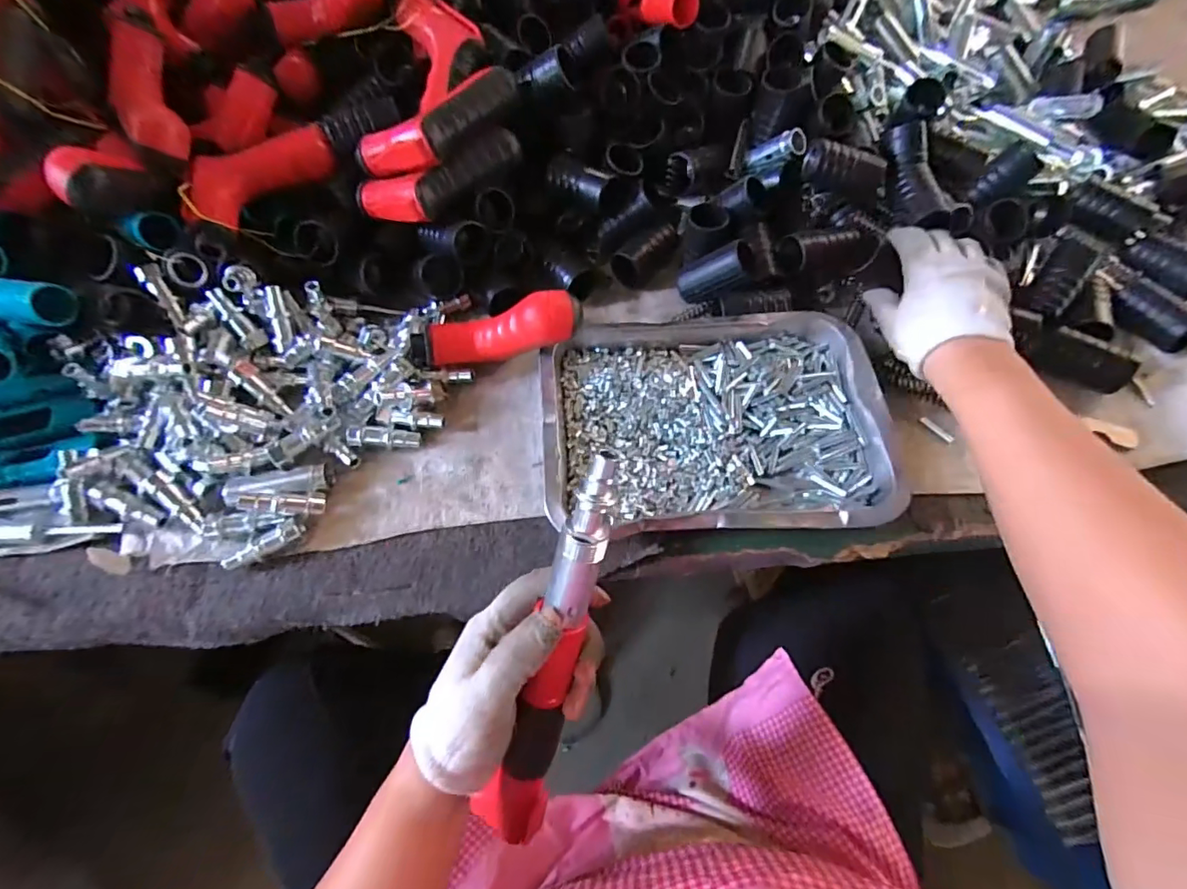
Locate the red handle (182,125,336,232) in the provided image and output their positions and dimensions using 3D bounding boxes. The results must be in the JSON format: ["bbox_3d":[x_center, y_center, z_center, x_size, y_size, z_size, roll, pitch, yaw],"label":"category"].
[{"bbox_3d":[-0.266,-0.214,0.416,0.041,0.032,0.120,41,71,19],"label":"red handle"}]

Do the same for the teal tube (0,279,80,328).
[{"bbox_3d":[-0.437,-0.107,0.374,0.105,0.031,0.029,7,64,4],"label":"teal tube"}]

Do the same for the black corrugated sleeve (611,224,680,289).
[{"bbox_3d":[0.054,-0.174,0.482,0.068,0.035,0.029,-35,74,-12],"label":"black corrugated sleeve"}]

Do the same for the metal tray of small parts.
[{"bbox_3d":[0.088,-0.023,0.392,0.245,0.029,0.175,-3,70,-2],"label":"metal tray of small parts"}]

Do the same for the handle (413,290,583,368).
[{"bbox_3d":[-0.075,-0.083,0.400,0.146,0.040,0.032,-7,67,29],"label":"handle"}]

